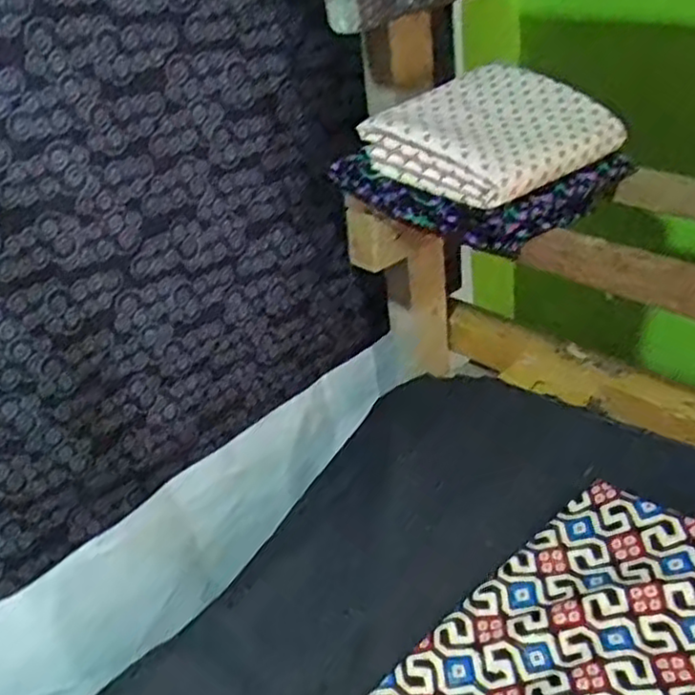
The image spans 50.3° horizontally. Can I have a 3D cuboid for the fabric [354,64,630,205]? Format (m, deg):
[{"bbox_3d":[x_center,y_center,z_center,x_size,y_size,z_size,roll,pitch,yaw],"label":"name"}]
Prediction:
[{"bbox_3d":[0.126,-0.186,0.629,0.168,0.052,0.146,-32,41,-33],"label":"fabric"}]

